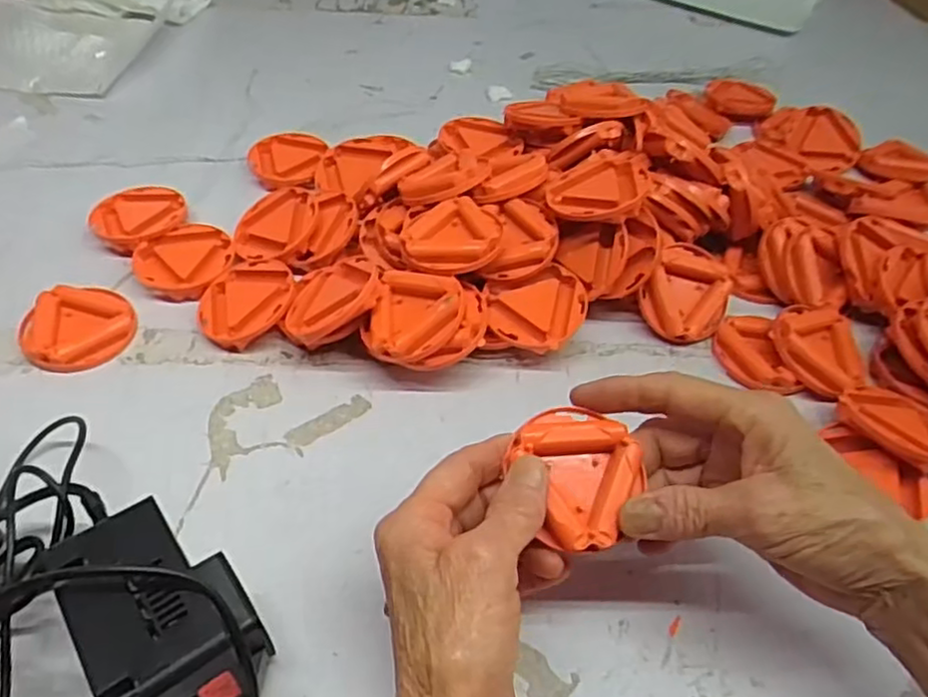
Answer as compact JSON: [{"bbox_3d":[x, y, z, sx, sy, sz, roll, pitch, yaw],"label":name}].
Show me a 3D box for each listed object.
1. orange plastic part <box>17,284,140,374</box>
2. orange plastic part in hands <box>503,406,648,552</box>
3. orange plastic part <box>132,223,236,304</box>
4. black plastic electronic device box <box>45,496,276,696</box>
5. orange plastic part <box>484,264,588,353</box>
[{"bbox_3d":[-0.239,-0.012,0.420,0.062,0.014,0.060,2,49,-2],"label":"orange plastic part"},{"bbox_3d":[0.052,0.054,0.298,0.059,0.014,0.059,4,67,-10],"label":"orange plastic part in hands"},{"bbox_3d":[-0.190,-0.060,0.463,0.062,0.013,0.060,-3,50,-7],"label":"orange plastic part"},{"bbox_3d":[-0.114,0.112,0.272,0.054,0.077,0.074,-28,57,-25],"label":"black plastic electronic device box"},{"bbox_3d":[0.046,-0.023,0.423,0.060,0.014,0.060,-3,58,4],"label":"orange plastic part"}]

